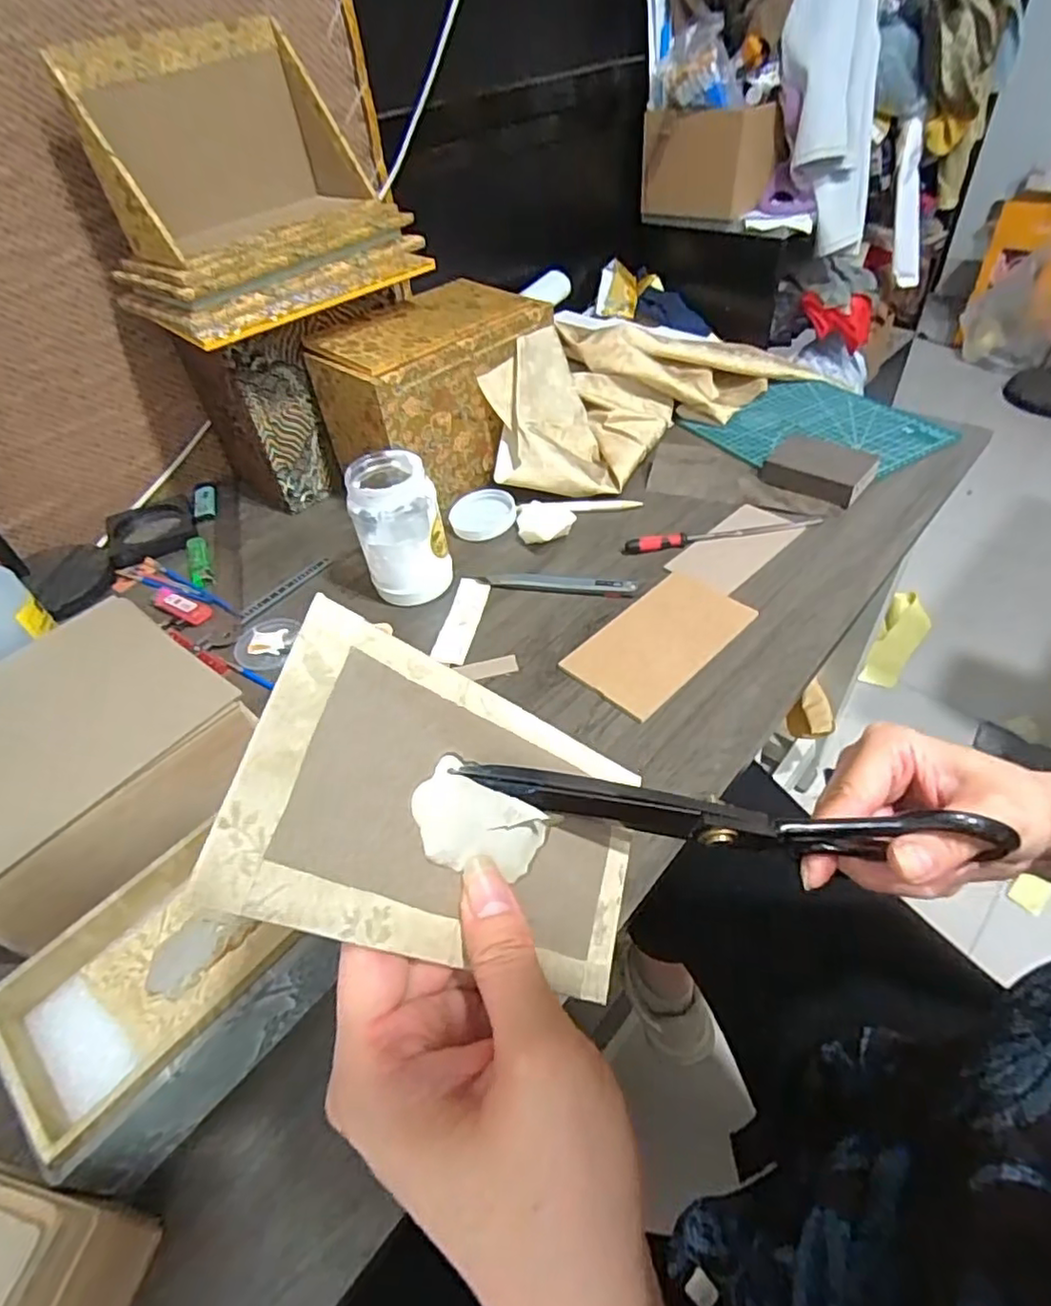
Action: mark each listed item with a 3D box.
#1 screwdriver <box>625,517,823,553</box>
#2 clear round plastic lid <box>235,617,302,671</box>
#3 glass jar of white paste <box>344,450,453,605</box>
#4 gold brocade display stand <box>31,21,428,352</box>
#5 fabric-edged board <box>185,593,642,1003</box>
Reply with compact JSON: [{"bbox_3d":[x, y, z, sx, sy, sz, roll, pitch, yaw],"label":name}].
[{"bbox_3d":[0.199,-0.123,0.639,0.200,0.013,0.020,-11,46,-3],"label":"screwdriver"},{"bbox_3d":[-0.240,-0.009,0.588,0.056,0.010,0.060,-3,46,3],"label":"clear round plastic lid"},{"bbox_3d":[-0.116,-0.114,0.593,0.078,0.121,0.079,-16,47,-9],"label":"glass jar of white paste"},{"bbox_3d":[-0.251,-0.435,0.580,0.252,0.186,0.173,-36,53,-25],"label":"gold brocade display stand"},{"bbox_3d":[-0.017,0.056,0.215,0.004,0.154,0.089,-16,52,46],"label":"fabric-edged board"}]

